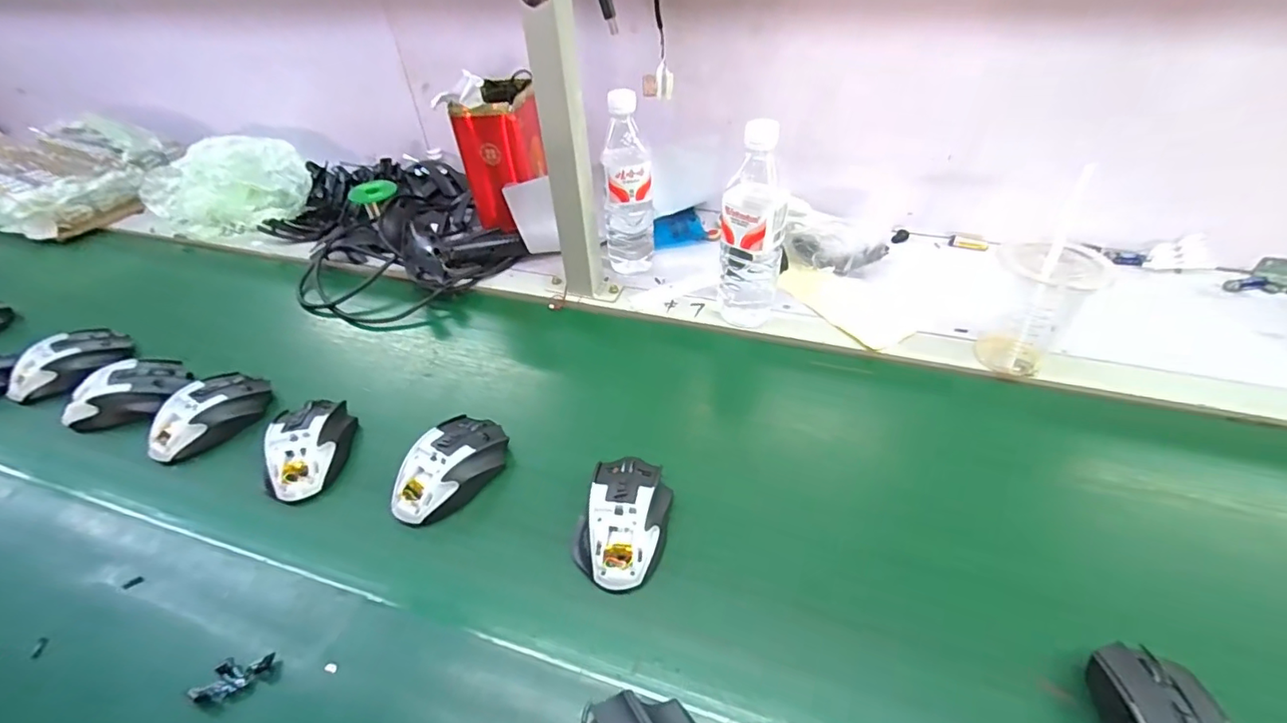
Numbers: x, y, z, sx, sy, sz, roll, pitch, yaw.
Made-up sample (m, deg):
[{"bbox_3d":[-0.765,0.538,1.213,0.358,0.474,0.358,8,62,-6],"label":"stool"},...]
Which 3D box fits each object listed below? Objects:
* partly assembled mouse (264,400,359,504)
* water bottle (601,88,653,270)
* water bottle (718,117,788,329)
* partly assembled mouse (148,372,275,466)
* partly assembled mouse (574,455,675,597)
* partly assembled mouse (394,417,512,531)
[{"bbox_3d":[-0.322,0.080,0.534,0.069,0.039,0.104,-11,43,-8],"label":"partly assembled mouse"},{"bbox_3d":[-0.020,-0.219,0.699,0.060,0.223,0.055,-5,42,-2],"label":"water bottle"},{"bbox_3d":[0.119,-0.140,0.603,0.070,0.224,0.062,5,43,9],"label":"water bottle"},{"bbox_3d":[-0.455,0.054,0.574,0.065,0.041,0.117,17,46,21],"label":"partly assembled mouse"},{"bbox_3d":[-0.015,0.129,0.456,0.069,0.034,0.107,7,43,11],"label":"partly assembled mouse"},{"bbox_3d":[-0.179,0.096,0.508,0.069,0.037,0.118,18,46,22],"label":"partly assembled mouse"}]

